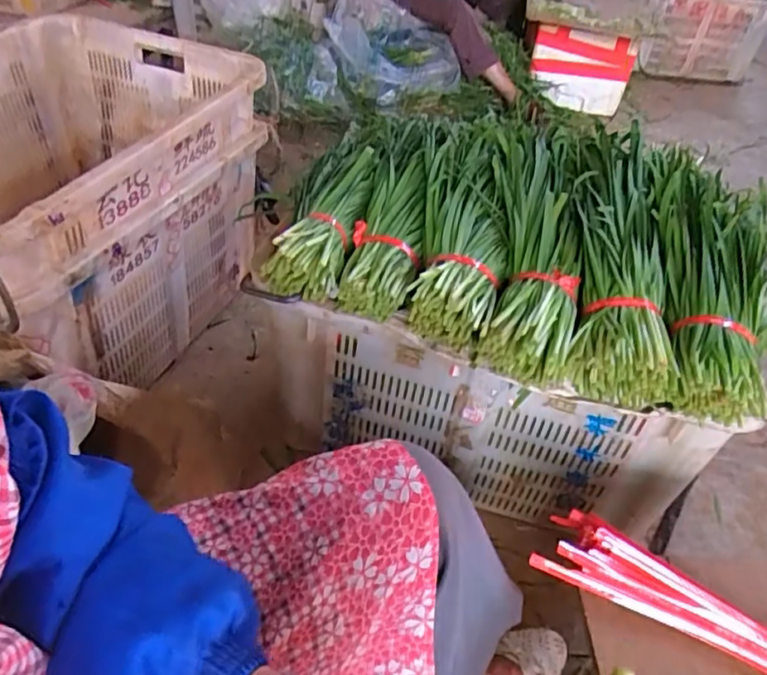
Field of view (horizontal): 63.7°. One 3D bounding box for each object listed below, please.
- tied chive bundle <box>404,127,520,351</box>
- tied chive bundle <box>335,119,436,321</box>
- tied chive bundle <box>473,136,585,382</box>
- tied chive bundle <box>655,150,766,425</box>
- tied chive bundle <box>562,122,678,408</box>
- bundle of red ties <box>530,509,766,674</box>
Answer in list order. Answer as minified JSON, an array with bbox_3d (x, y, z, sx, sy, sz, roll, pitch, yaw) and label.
[{"bbox_3d":[0.103,-0.164,0.798,0.122,0.063,0.387,11,55,4],"label":"tied chive bundle"},{"bbox_3d":[0.014,-0.190,0.838,0.097,0.054,0.379,10,55,3],"label":"tied chive bundle"},{"bbox_3d":[0.190,-0.131,0.778,0.113,0.069,0.403,11,56,4],"label":"tied chive bundle"},{"bbox_3d":[0.407,-0.066,0.739,0.172,0.096,0.365,13,60,6],"label":"tied chive bundle"},{"bbox_3d":[0.293,-0.116,0.759,0.120,0.080,0.405,11,60,4],"label":"tied chive bundle"},{"bbox_3d":[0.326,0.262,0.528,0.381,0.048,0.067,26,44,20],"label":"bundle of red ties"}]

